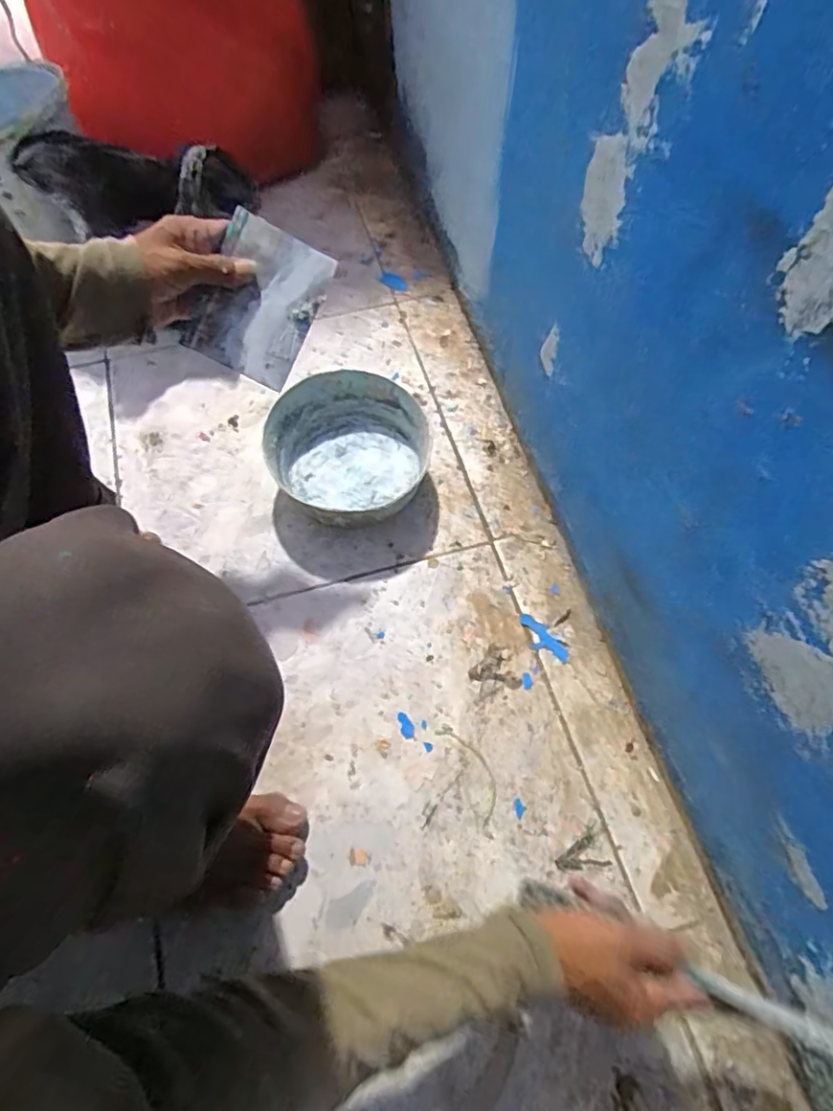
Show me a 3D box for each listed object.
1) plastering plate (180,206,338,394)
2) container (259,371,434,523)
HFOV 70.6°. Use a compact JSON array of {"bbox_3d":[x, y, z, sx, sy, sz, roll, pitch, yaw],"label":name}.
[{"bbox_3d":[-0.134,-0.215,0.500,0.092,0.009,0.120,26,95,-9],"label":"plastering plate"},{"bbox_3d":[-0.072,-0.117,0.683,0.176,0.078,0.185,0,63,-1],"label":"container"}]

